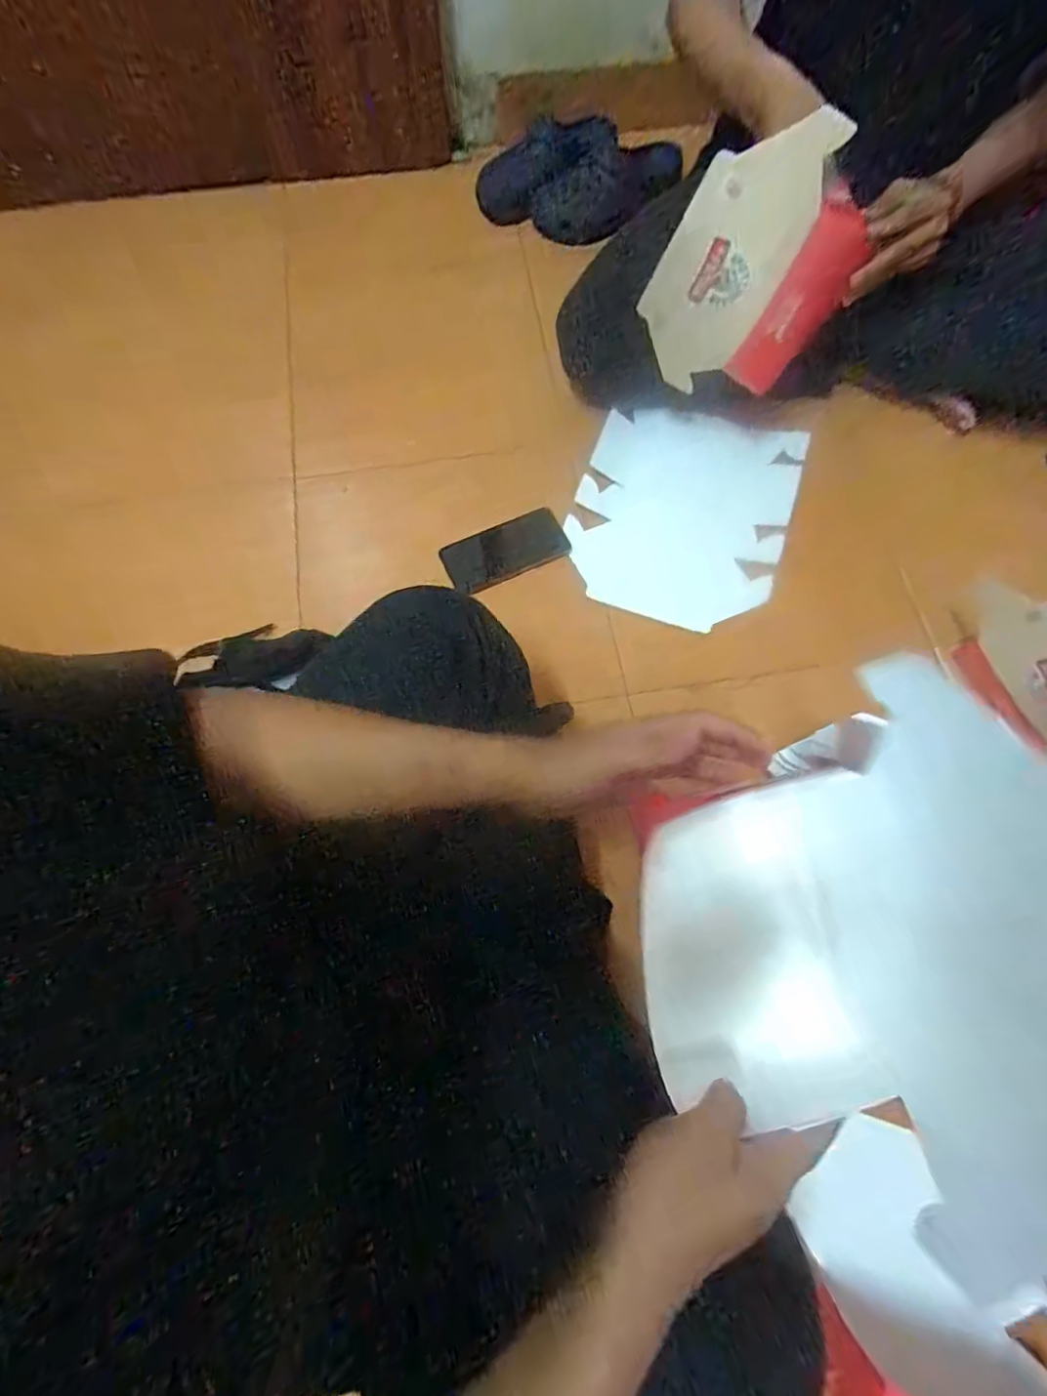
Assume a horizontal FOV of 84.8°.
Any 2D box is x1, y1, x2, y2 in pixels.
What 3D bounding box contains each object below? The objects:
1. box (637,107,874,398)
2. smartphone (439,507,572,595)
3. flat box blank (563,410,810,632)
[{"bbox_3d":[0.263,-0.487,0.659,0.219,0.275,0.074,14,63,-14],"label":"box"},{"bbox_3d":[-0.022,-0.199,0.779,0.169,0.009,0.085,-24,72,-8],"label":"smartphone"},{"bbox_3d":[0.221,-0.266,0.793,0.278,0.011,0.331,17,71,6],"label":"flat box blank"}]

